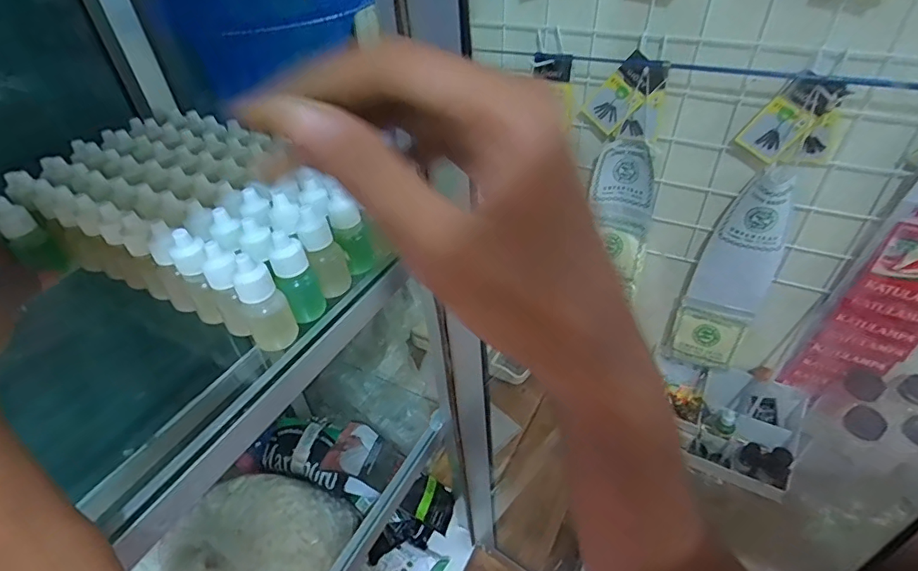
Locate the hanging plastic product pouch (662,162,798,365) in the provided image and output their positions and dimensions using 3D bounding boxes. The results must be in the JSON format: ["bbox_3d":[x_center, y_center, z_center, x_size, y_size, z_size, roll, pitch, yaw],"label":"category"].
[{"bbox_3d":[0.370,-0.008,0.685,0.099,0.304,0.040,22,46,26],"label":"hanging plastic product pouch"}]

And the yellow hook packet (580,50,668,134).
[{"bbox_3d":[0.201,-0.234,0.605,0.050,0.104,0.018,45,50,-4],"label":"yellow hook packet"}]

